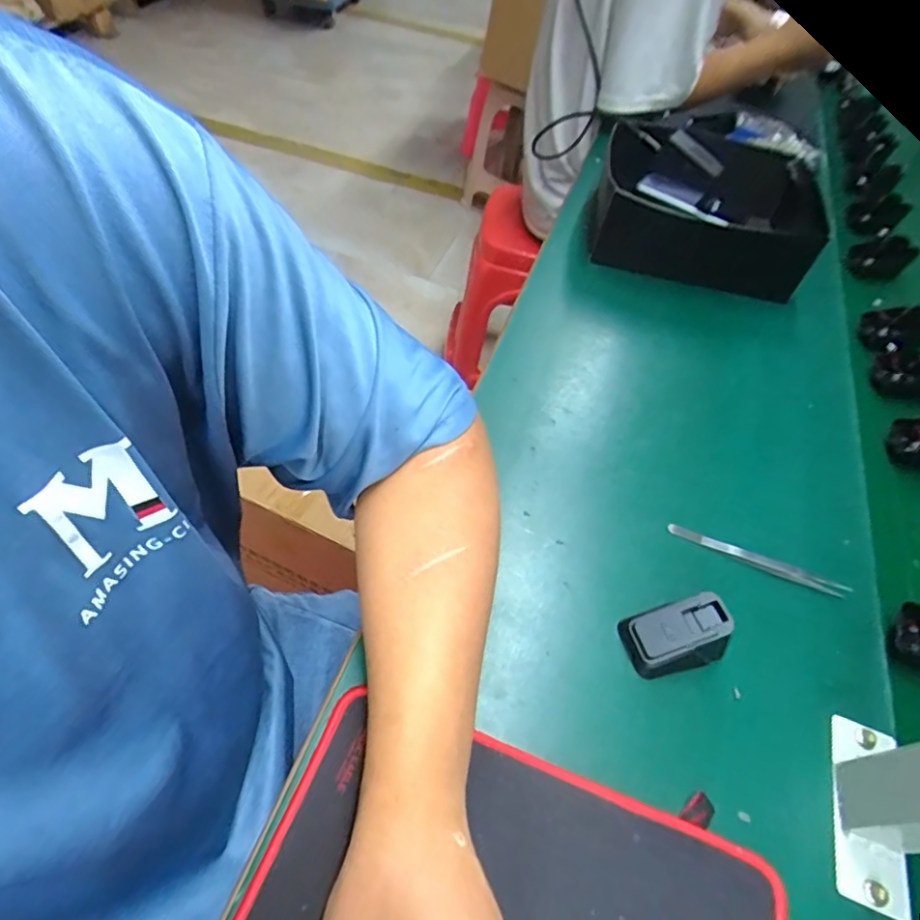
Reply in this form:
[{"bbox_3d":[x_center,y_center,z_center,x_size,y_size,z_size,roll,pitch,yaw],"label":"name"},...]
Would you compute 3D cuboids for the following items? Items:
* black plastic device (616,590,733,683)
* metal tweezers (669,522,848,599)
[{"bbox_3d":[0.146,0.117,0.380,0.063,0.038,0.043,-8,54,-10],"label":"black plastic device"},{"bbox_3d":[0.228,0.076,0.436,0.131,0.007,0.011,22,55,13],"label":"metal tweezers"}]

